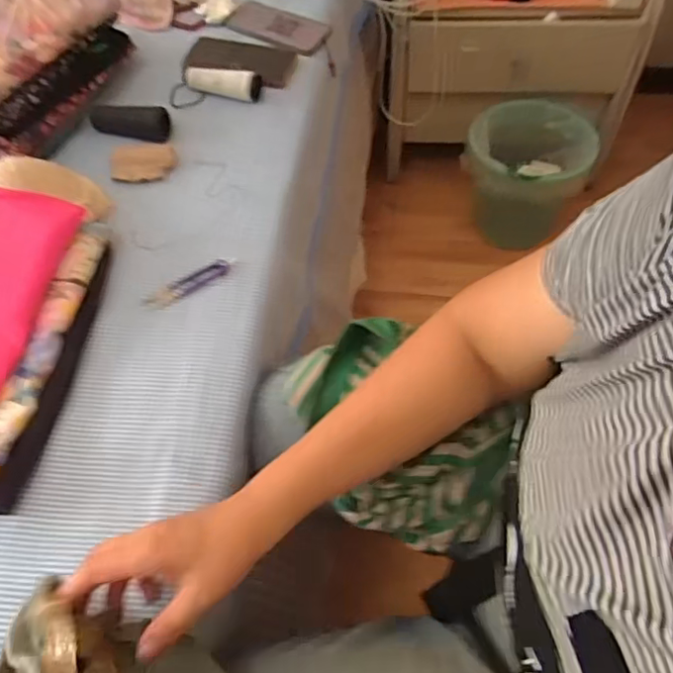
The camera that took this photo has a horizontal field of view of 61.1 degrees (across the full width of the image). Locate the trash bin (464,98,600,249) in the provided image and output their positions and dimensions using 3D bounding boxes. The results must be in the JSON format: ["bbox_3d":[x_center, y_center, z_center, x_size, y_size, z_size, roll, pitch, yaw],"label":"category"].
[{"bbox_3d":[0.409,-0.353,1.266,0.249,0.249,0.229,18,59,13],"label":"trash bin"}]

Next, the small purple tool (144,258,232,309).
[{"bbox_3d":[-0.166,-0.058,0.637,0.099,0.006,0.025,-31,61,-18],"label":"small purple tool"}]

